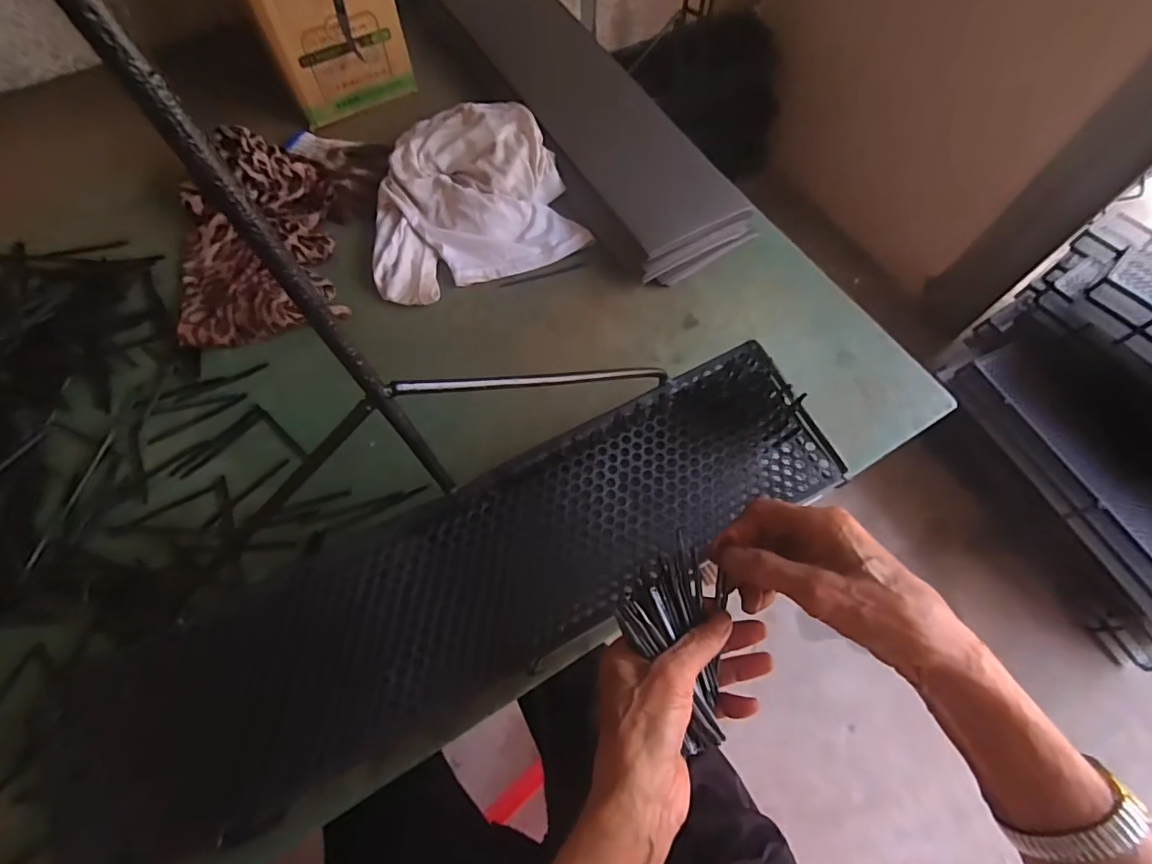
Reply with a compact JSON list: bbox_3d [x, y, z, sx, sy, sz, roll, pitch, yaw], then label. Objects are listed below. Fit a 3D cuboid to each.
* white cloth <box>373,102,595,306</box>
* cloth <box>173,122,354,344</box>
[{"bbox_3d":[-0.146,-0.297,0.641,0.243,0.060,0.259,-23,67,-11],"label":"white cloth"},{"bbox_3d":[-0.369,-0.220,0.595,0.179,0.080,0.236,-15,66,-7],"label":"cloth"}]

